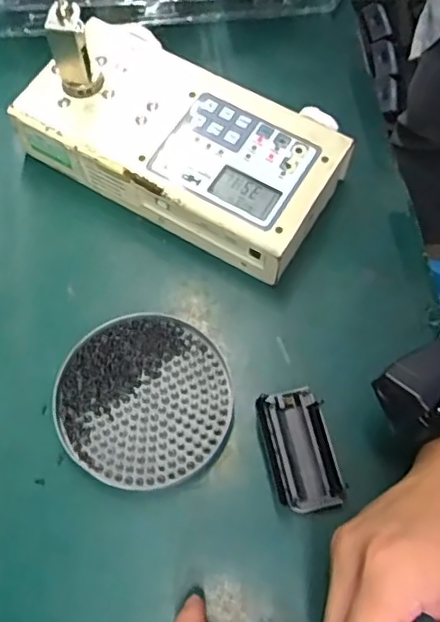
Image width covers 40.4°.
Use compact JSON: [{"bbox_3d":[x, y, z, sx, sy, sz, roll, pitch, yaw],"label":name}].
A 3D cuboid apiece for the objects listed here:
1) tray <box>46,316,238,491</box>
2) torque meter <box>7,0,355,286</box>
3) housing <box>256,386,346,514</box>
[{"bbox_3d":[-0.050,0.058,0.394,0.112,0.013,0.109,-1,69,2],"label":"tray"},{"bbox_3d":[-0.025,-0.135,0.422,0.228,0.101,0.119,29,73,13],"label":"torque meter"},{"bbox_3d":[0.051,0.087,0.382,0.044,0.012,0.077,-12,69,-2],"label":"housing"}]

